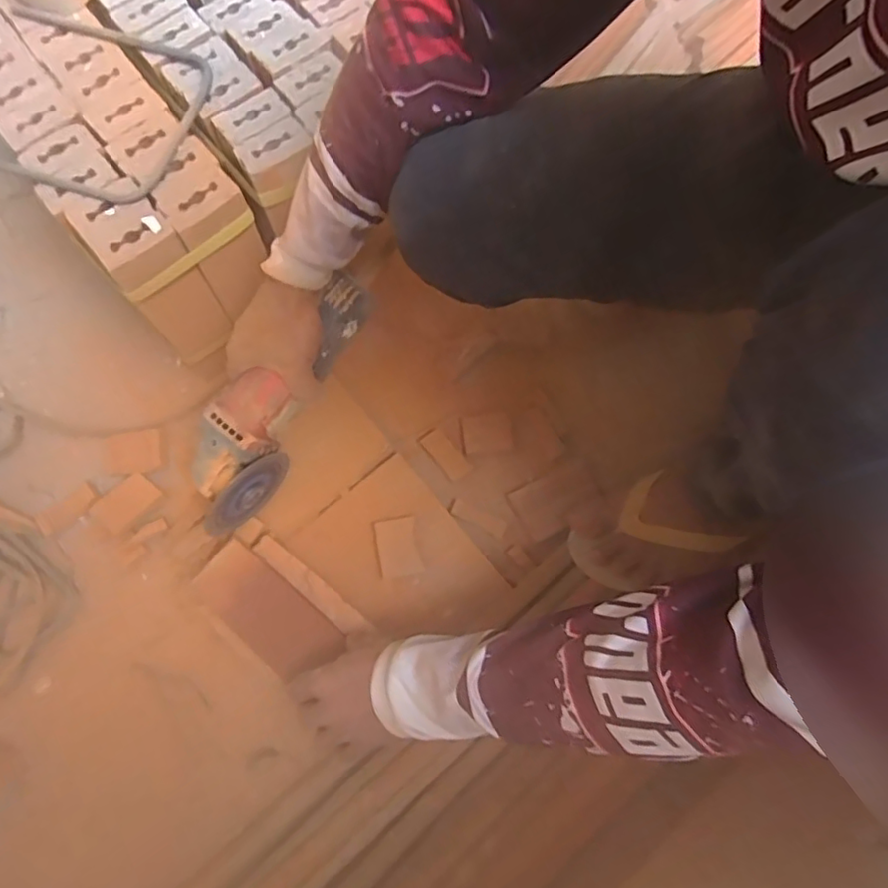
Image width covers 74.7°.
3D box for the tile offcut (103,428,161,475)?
[{"bbox_3d":[-0.346,0.008,0.646,0.060,0.011,0.045,-14,75,-5],"label":"tile offcut"}]

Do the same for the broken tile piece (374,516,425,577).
[{"bbox_3d":[-0.050,0.111,0.630,0.044,0.006,0.061,-12,75,-5],"label":"broken tile piece"}]

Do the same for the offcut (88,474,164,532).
[{"bbox_3d":[-0.337,0.061,0.619,0.038,0.005,0.063,43,53,-5],"label":"offcut"}]

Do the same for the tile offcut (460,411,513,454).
[{"bbox_3d":[0.048,-0.014,0.669,0.056,0.004,0.046,-8,74,-4],"label":"tile offcut"}]

